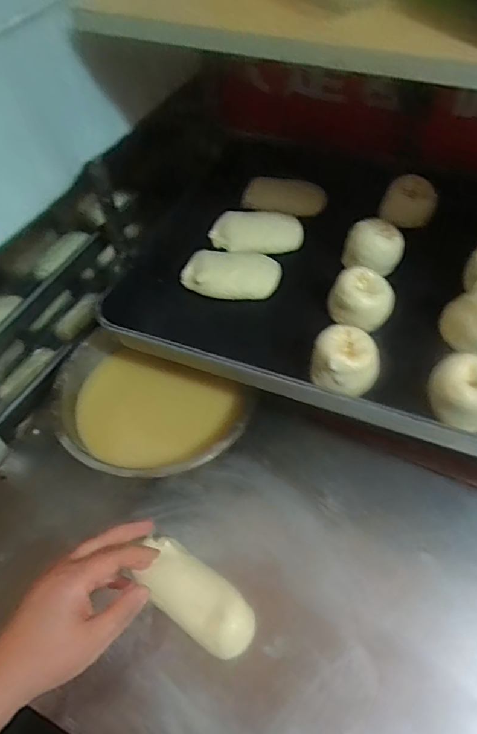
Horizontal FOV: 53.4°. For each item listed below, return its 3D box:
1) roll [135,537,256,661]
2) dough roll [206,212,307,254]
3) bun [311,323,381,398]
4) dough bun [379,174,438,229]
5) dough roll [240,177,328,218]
[{"bbox_3d":[-0.040,0.208,0.433,0.122,0.030,0.055,36,62,22],"label":"roll"},{"bbox_3d":[0.023,-0.165,0.585,0.112,0.032,0.054,2,52,5],"label":"dough roll"},{"bbox_3d":[0.099,-0.004,0.439,0.060,0.040,0.053,13,54,13],"label":"bun"},{"bbox_3d":[0.213,-0.207,0.597,0.066,0.042,0.057,17,55,16],"label":"dough bun"},{"bbox_3d":[0.060,-0.227,0.631,0.109,0.033,0.039,7,53,9],"label":"dough roll"}]

